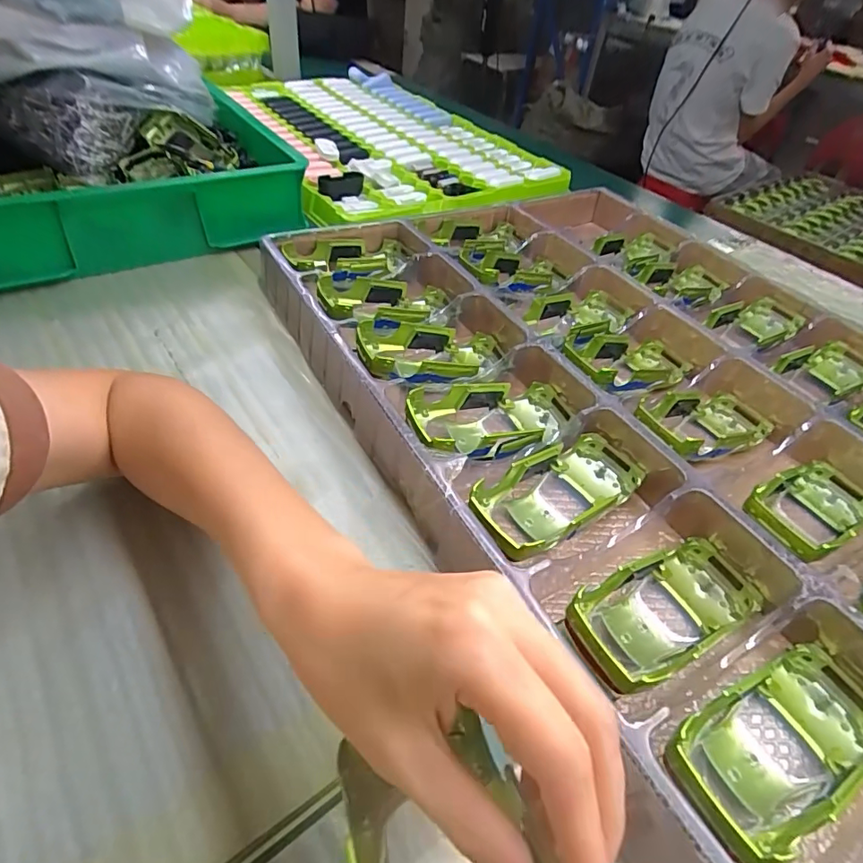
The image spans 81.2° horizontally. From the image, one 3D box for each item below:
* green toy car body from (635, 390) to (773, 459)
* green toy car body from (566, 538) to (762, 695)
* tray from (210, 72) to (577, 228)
[{"bbox_3d":[0.212,-0.005,0.391,0.142,0.025,0.064,-9,46,-40],"label":"green toy car body"},{"bbox_3d":[0.133,0.096,0.283,0.117,0.027,0.053,-19,51,-24],"label":"green toy car body"},{"bbox_3d":[-0.085,-0.485,0.822,0.364,0.036,0.583,-19,51,-22],"label":"tray"}]

